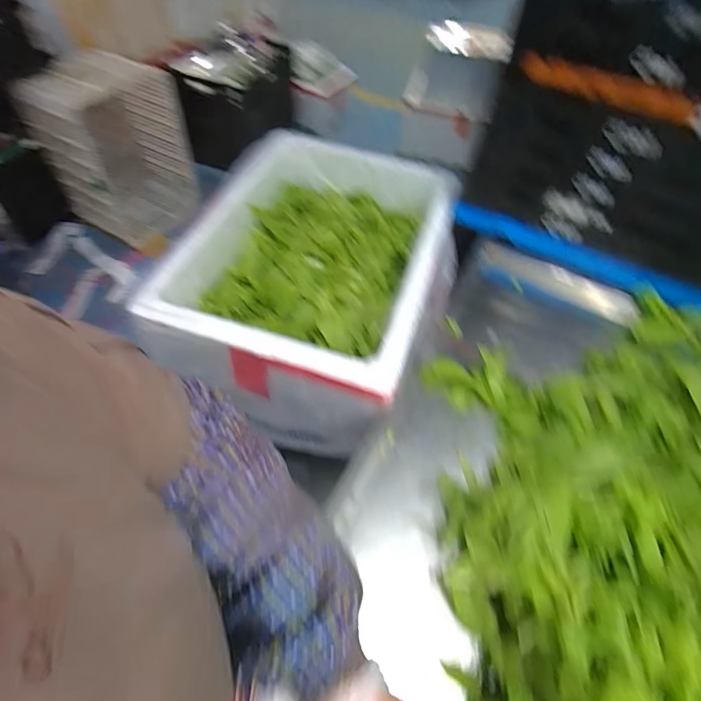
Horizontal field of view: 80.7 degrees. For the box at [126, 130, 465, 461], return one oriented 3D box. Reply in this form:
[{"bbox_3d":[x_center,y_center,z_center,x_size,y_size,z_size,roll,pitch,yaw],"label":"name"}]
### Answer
[{"bbox_3d":[-0.054,-0.135,0.766,0.431,0.217,0.536,20,56,9],"label":"box"}]

